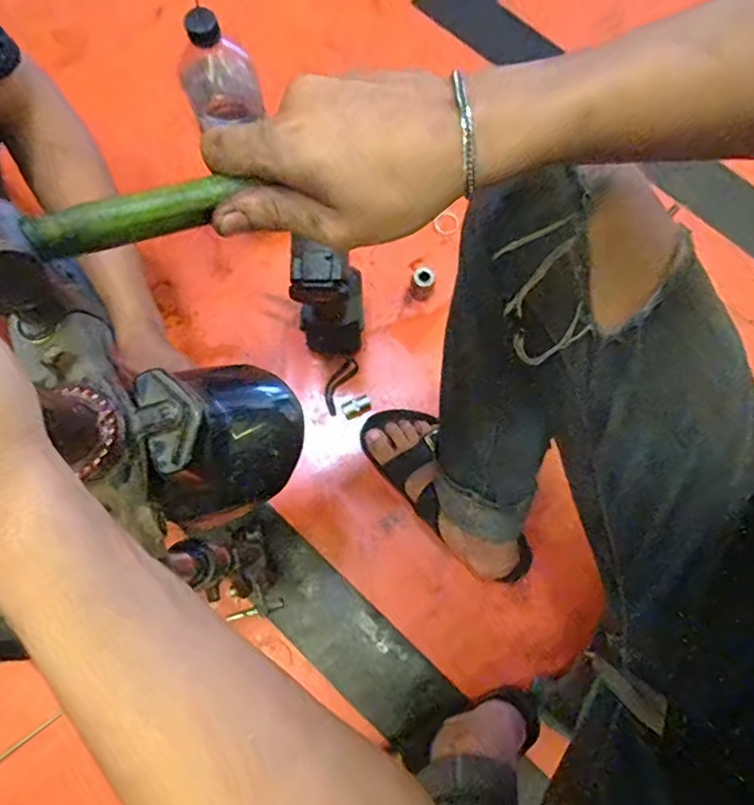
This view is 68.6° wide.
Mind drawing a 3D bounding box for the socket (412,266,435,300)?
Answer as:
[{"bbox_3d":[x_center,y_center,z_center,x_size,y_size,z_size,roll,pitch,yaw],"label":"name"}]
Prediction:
[{"bbox_3d":[0.067,-0.171,0.794,0.030,0.045,0.029,0,76,0],"label":"socket"}]

